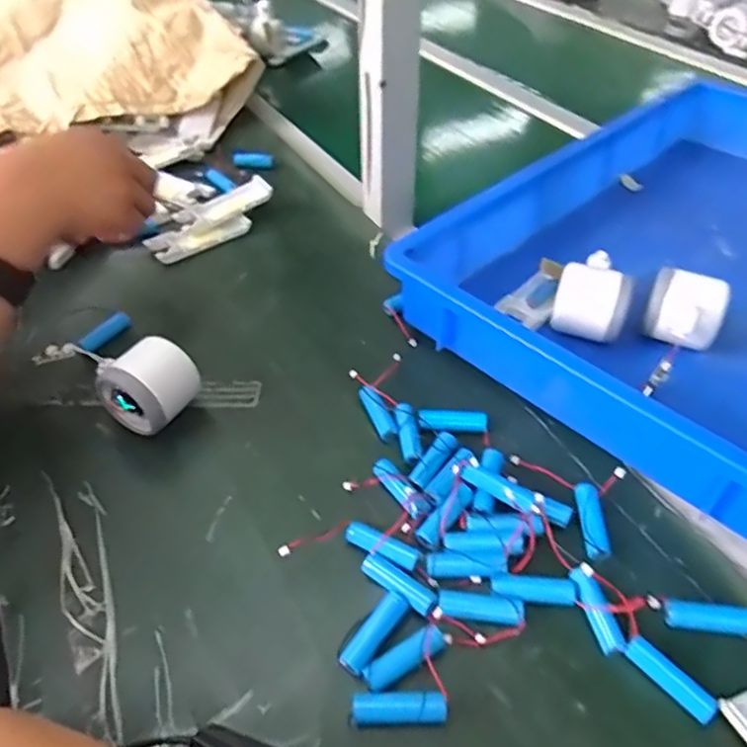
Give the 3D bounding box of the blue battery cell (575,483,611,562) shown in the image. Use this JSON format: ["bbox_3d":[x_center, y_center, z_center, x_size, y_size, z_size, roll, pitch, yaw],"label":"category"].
[{"bbox_3d":[0.144,0.098,0.415,0.013,0.017,0.052,0,45,2],"label":"blue battery cell"}]

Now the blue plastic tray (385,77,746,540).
[{"bbox_3d":[0.319,-0.124,0.570,0.348,0.073,0.528,33,55,30],"label":"blue plastic tray"}]

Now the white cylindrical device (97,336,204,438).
[{"bbox_3d":[-0.167,0.012,0.476,0.046,0.055,0.061,24,51,24],"label":"white cylindrical device"}]

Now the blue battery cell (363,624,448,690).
[{"bbox_3d":[0.019,0.159,0.351,0.052,0.014,0.012,-23,49,-19],"label":"blue battery cell"}]

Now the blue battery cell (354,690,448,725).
[{"bbox_3d":[0.014,0.179,0.333,0.049,0.016,0.015,-1,45,1],"label":"blue battery cell"}]

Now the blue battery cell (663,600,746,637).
[{"bbox_3d":[0.200,0.146,0.371,0.051,0.015,0.016,7,46,9],"label":"blue battery cell"}]

